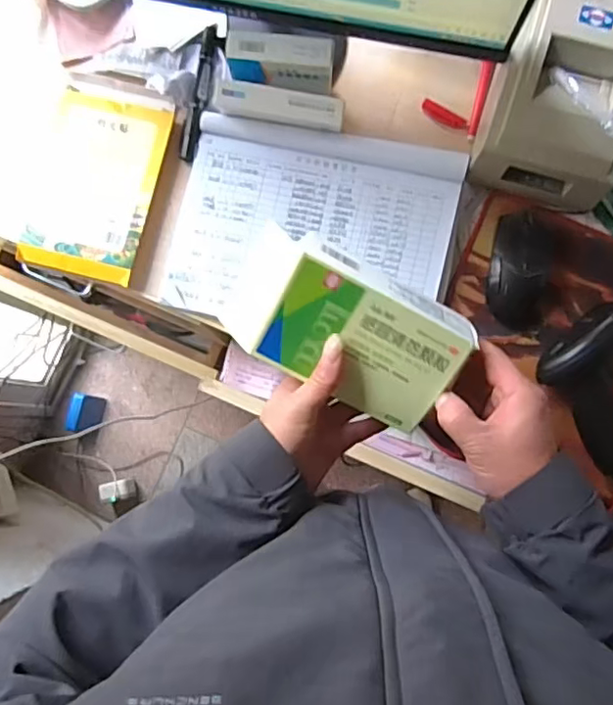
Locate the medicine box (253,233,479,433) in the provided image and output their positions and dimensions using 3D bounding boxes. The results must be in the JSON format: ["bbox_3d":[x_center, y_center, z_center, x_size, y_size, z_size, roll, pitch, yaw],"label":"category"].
[{"bbox_3d":[0.043,-0.011,0.443,0.138,0.031,0.095,29,114,-6],"label":"medicine box"}]

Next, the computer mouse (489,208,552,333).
[{"bbox_3d":[0.222,-0.087,0.607,0.067,0.035,0.120,5,83,3],"label":"computer mouse"}]

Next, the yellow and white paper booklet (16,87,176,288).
[{"bbox_3d":[-0.235,-0.184,0.638,0.143,0.010,0.199,13,84,4],"label":"yellow and white paper booklet"}]

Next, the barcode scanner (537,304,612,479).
[{"bbox_3d":[0.288,0.058,0.595,0.085,0.081,0.206,-16,99,0],"label":"barcode scanner"}]

